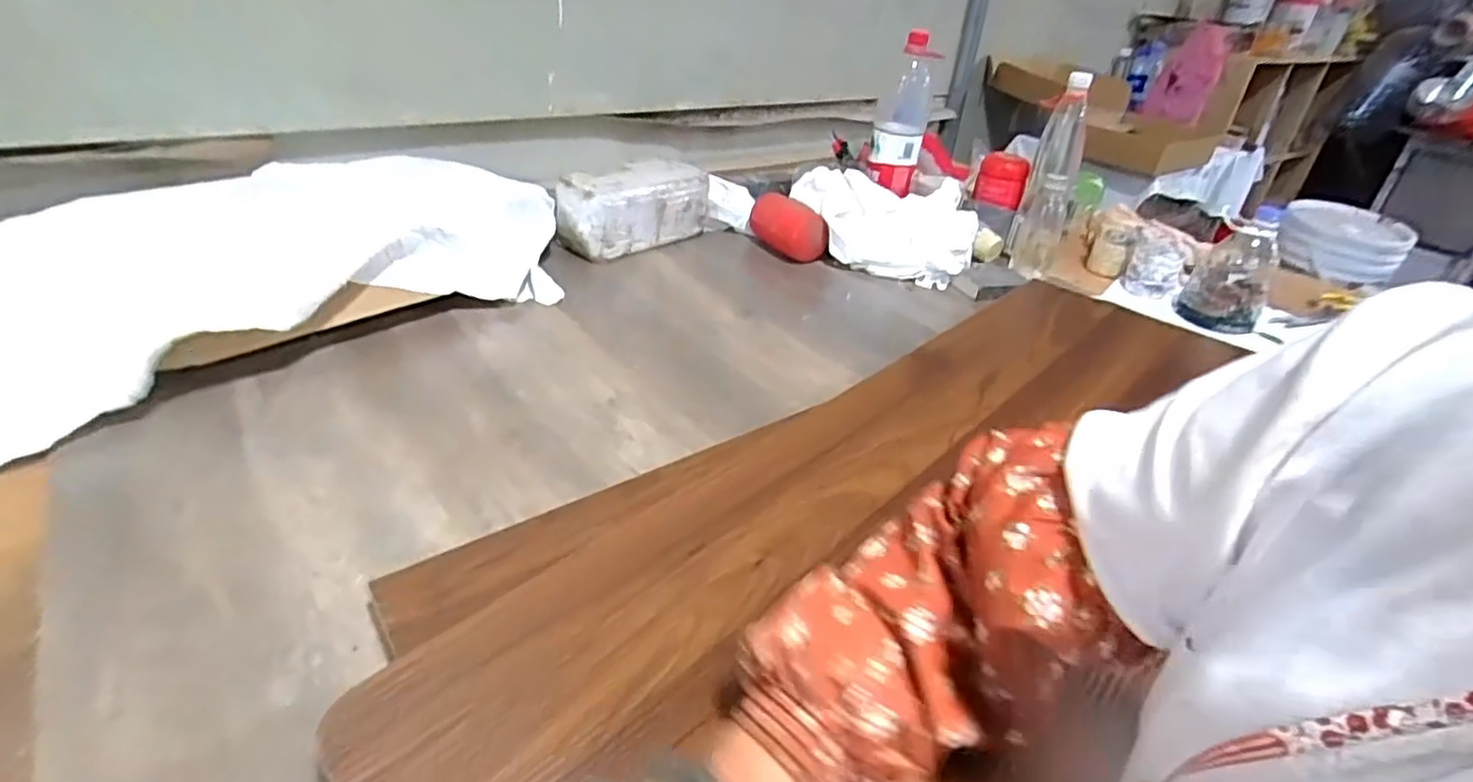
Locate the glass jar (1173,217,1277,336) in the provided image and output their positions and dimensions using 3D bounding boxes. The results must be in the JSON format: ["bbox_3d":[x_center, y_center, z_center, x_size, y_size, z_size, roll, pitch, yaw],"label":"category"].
[{"bbox_3d":[0.715,-0.168,0.977,0.100,0.147,0.100,29,38,31],"label":"glass jar"}]

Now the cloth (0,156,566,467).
[{"bbox_3d":[-0.520,-0.154,0.789,0.342,0.099,0.649,31,39,33],"label":"cloth"}]

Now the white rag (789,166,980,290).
[{"bbox_3d":[0.243,-0.283,1.115,0.287,0.112,0.220,14,33,11],"label":"white rag"}]

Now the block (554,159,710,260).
[{"bbox_3d":[-0.154,-0.289,1.060,0.245,0.109,0.091,-23,43,-38],"label":"block"}]

